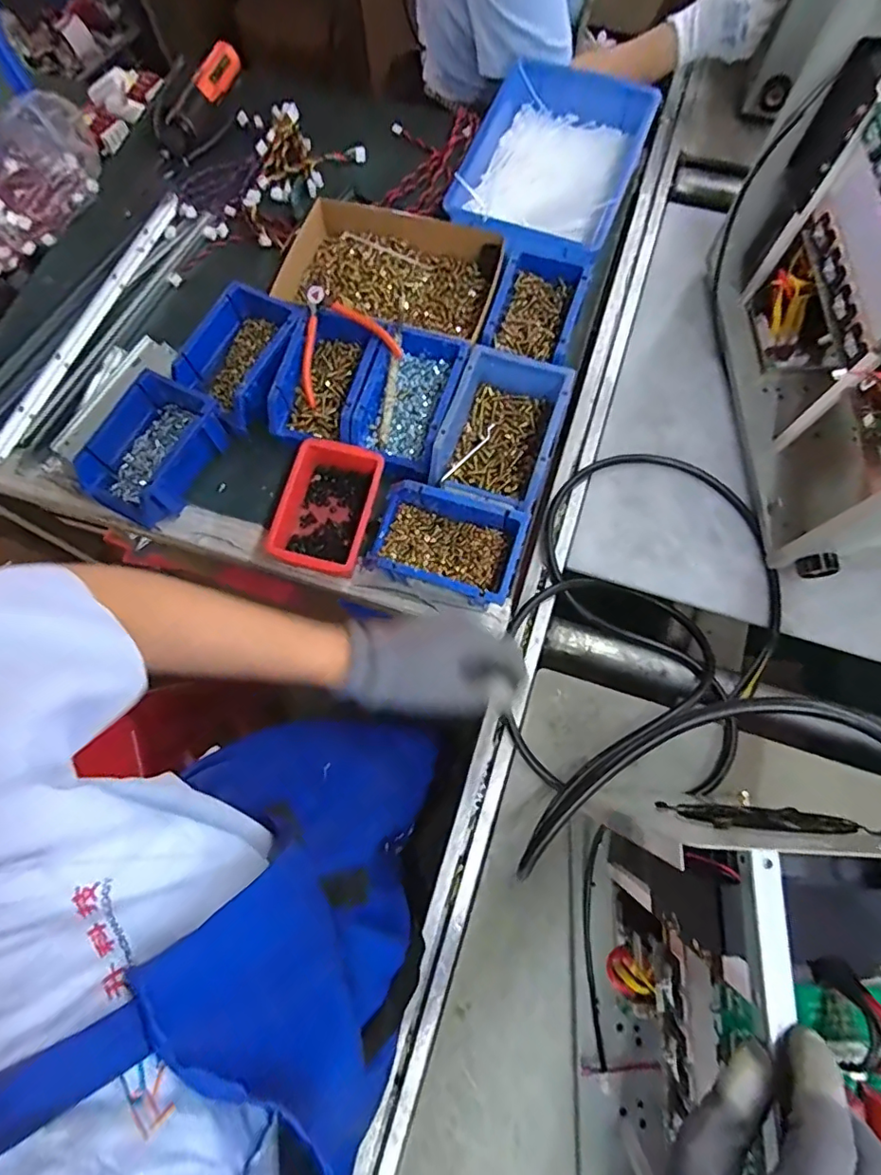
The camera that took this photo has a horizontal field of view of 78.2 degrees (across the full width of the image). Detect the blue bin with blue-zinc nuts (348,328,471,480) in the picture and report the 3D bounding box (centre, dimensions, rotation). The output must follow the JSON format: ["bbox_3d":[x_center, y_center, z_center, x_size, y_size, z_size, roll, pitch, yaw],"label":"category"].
[{"bbox_3d":[-0.041,-0.224,0.647,0.112,0.058,0.171,20,77,4],"label":"blue bin with blue-zinc nuts"}]

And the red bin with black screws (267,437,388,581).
[{"bbox_3d":[-0.134,-0.092,0.629,0.117,0.048,0.150,17,77,4],"label":"red bin with black screws"}]

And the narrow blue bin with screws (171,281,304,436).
[{"bbox_3d":[-0.237,-0.275,0.674,0.113,0.077,0.156,30,78,7],"label":"narrow blue bin with screws"}]

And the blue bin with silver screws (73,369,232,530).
[{"bbox_3d":[-0.337,-0.162,0.638,0.108,0.066,0.162,34,78,7],"label":"blue bin with silver screws"}]

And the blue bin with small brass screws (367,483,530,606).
[{"bbox_3d":[0.007,-0.050,0.601,0.153,0.073,0.108,20,77,4],"label":"blue bin with small brass screws"}]

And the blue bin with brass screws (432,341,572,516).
[{"bbox_3d":[0.069,-0.183,0.630,0.121,0.073,0.172,18,77,4],"label":"blue bin with brass screws"}]

